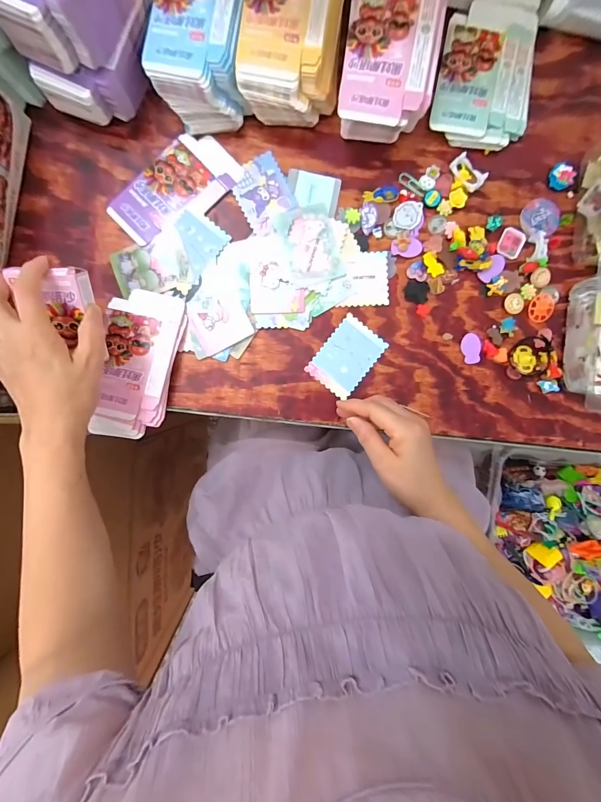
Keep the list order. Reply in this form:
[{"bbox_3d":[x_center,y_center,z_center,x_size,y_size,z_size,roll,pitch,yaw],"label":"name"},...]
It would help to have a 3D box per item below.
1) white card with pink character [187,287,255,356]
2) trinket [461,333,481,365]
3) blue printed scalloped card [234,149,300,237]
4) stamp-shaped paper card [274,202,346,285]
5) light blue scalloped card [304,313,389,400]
[{"bbox_3d":[-0.095,-0.097,0.403,0.063,0.004,0.069,-25,94,1],"label":"white card with pink character"},{"bbox_3d":[0.206,-0.063,0.414,0.020,0.005,0.036,-10,94,0],"label":"trinket"},{"bbox_3d":[-0.042,-0.243,0.405,0.062,0.004,0.084,-27,90,0],"label":"blue printed scalloped card"},{"bbox_3d":[0.012,-0.184,0.403,0.063,0.006,0.089,-16,94,0],"label":"stamp-shaped paper card"},{"bbox_3d":[0.056,-0.053,0.415,0.062,0.004,0.086,39,91,0],"label":"light blue scalloped card"}]

